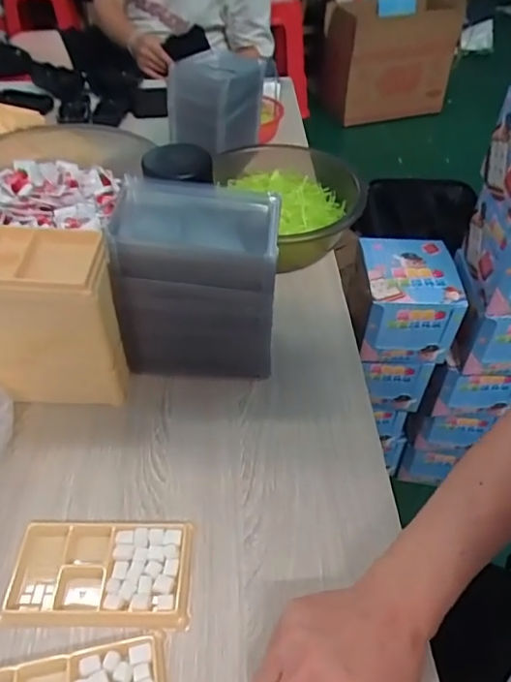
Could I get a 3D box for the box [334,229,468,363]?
[{"bbox_3d":[0.240,-0.071,0.883,0.146,0.131,0.164,0,45,-1],"label":"box"}]

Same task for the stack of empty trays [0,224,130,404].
[{"bbox_3d":[-0.191,-0.016,0.493,0.140,0.156,0.077,0,45,1],"label":"stack of empty trays"}]

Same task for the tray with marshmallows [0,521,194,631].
[{"bbox_3d":[-0.116,0.172,0.408,0.132,0.011,0.077,0,45,1],"label":"tray with marshmallows"}]

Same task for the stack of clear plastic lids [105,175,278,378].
[{"bbox_3d":[-0.052,-0.053,0.516,0.141,0.170,0.101,1,45,3],"label":"stack of clear plastic lids"}]

